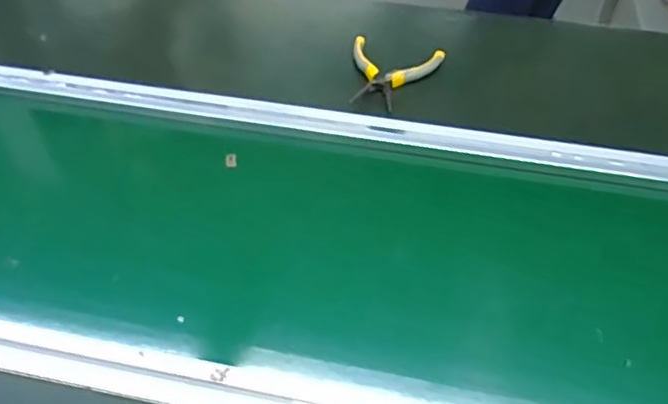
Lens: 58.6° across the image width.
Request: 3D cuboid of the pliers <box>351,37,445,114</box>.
[{"bbox_3d":[0.069,-0.164,0.761,0.119,0.015,0.134,14,50,13],"label":"pliers"}]

